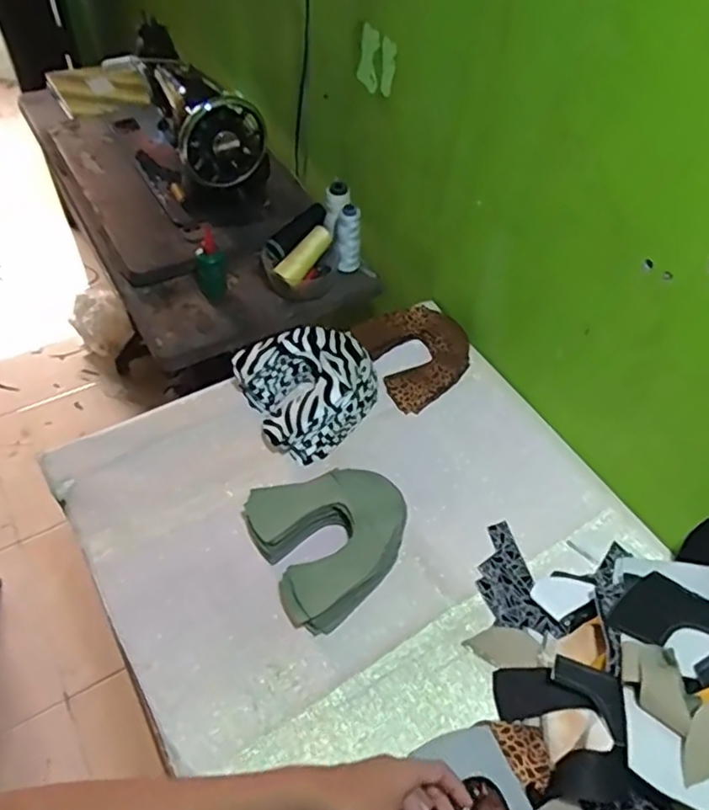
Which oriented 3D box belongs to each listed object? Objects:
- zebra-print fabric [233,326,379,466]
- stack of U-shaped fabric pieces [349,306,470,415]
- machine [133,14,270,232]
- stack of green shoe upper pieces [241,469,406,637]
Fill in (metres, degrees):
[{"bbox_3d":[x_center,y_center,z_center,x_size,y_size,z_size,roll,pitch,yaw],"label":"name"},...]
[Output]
[{"bbox_3d":[-0.075,-0.030,0.855,0.179,0.077,0.169,2,52,-3],"label":"zebra-print fabric"},{"bbox_3d":[0.092,-0.082,0.936,0.154,0.037,0.164,-27,59,-23],"label":"stack of U-shaped fabric pieces"},{"bbox_3d":[-0.284,-0.477,1.110,0.166,0.259,0.327,-24,57,-21],"label":"machine"},{"bbox_3d":[-0.024,0.147,0.731,0.169,0.060,0.179,-21,56,-20],"label":"stack of green shoe upper pieces"}]

